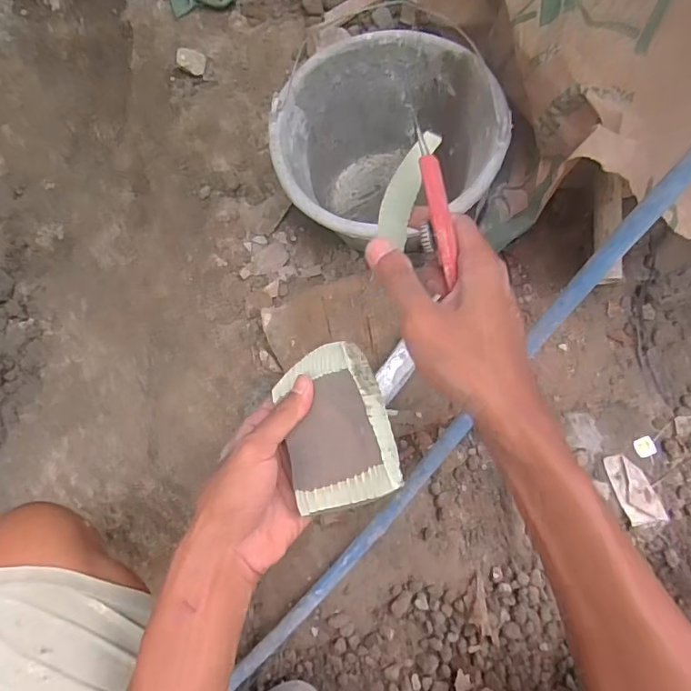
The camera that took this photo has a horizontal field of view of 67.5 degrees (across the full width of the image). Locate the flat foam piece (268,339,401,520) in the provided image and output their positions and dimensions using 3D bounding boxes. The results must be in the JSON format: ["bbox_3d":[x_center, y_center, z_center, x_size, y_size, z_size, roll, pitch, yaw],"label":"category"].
[{"bbox_3d":[-0.010,0.058,0.361,0.082,0.018,0.109,-33,63,32],"label":"flat foam piece"}]

